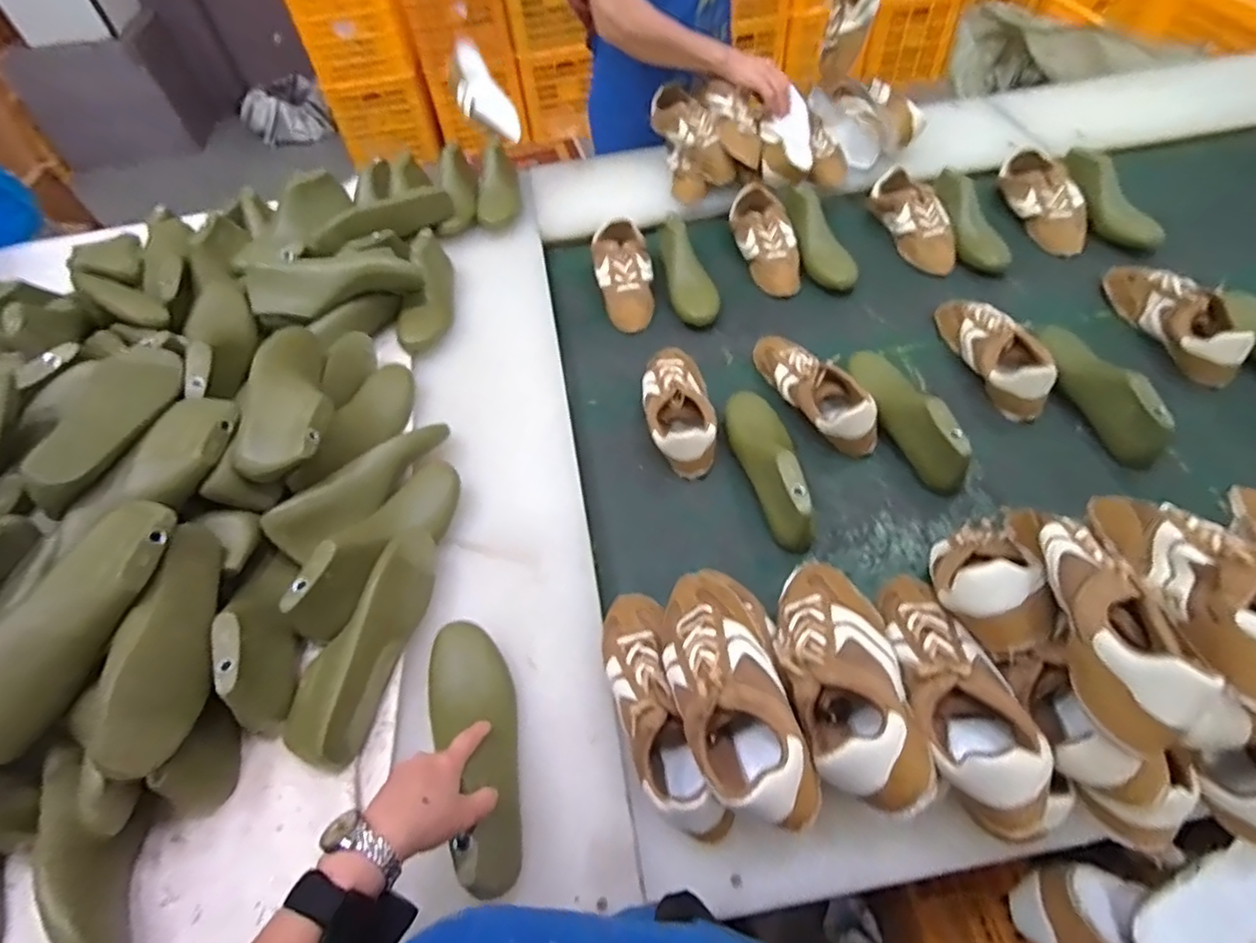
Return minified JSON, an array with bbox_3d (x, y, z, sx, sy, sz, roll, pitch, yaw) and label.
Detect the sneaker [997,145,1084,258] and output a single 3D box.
[{"bbox_3d":[0.769,-0.492,1.122,0.090,0.069,0.248,-5,54,2],"label":"sneaker"}]

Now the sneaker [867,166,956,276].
[{"bbox_3d":[0.520,-0.457,1.119,0.079,0.085,0.236,-9,54,-1],"label":"sneaker"}]

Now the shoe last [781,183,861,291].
[{"bbox_3d":[0.335,-0.420,1.107,0.068,0.081,0.251,-13,54,-4],"label":"shoe last"}]

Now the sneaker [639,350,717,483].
[{"bbox_3d":[0.069,-0.101,0.896,0.095,0.067,0.236,-8,54,0],"label":"sneaker"}]

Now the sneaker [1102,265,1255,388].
[{"bbox_3d":[0.830,-0.242,0.930,0.079,0.072,0.251,-9,54,-1],"label":"sneaker"}]

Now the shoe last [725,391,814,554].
[{"bbox_3d":[0.187,-0.020,0.812,0.073,0.087,0.252,-9,54,-1],"label":"shoe last"}]

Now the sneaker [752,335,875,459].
[{"bbox_3d":[0.264,-0.125,0.896,0.083,0.075,0.249,-28,56,-14],"label":"sneaker"}]

